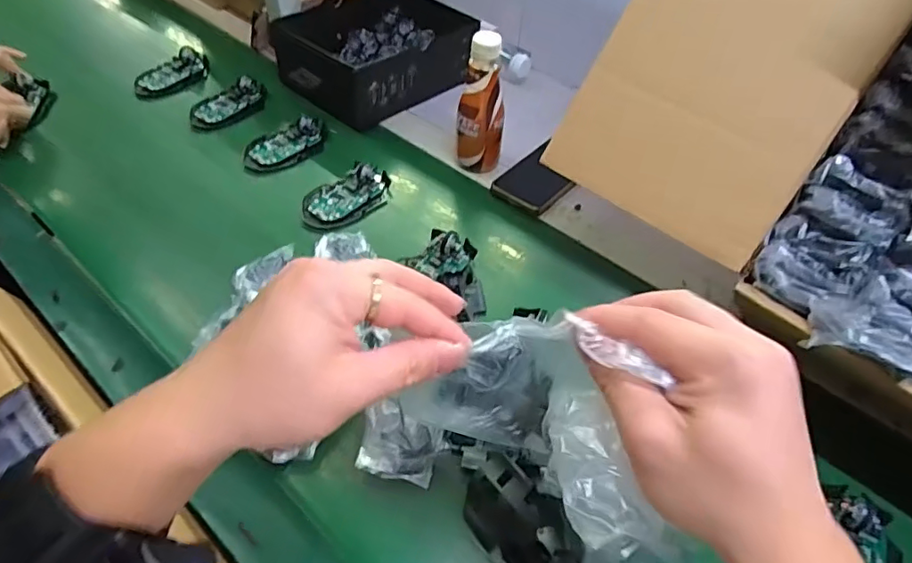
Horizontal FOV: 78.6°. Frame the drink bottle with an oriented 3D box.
[{"bbox_3d":[0.030,-0.199,0.667,0.054,0.181,0.047,4,48,1],"label":"drink bottle"}]

